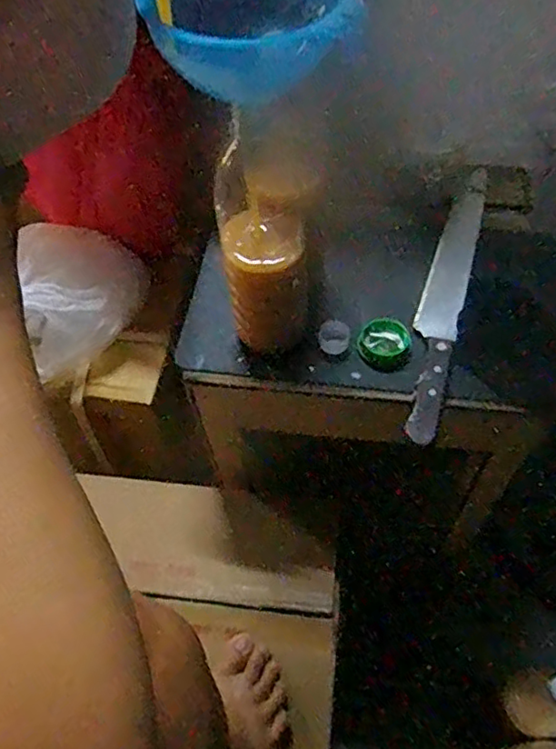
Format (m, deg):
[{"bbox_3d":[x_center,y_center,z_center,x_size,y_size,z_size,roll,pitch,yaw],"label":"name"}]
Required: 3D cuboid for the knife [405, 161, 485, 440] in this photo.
[{"bbox_3d":[0.172,-0.084,0.619,0.042,0.027,0.336,14,59,12],"label":"knife"}]

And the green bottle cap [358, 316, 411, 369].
[{"bbox_3d":[0.103,-0.032,0.592,0.045,0.019,0.044,-1,57,2],"label":"green bottle cap"}]

